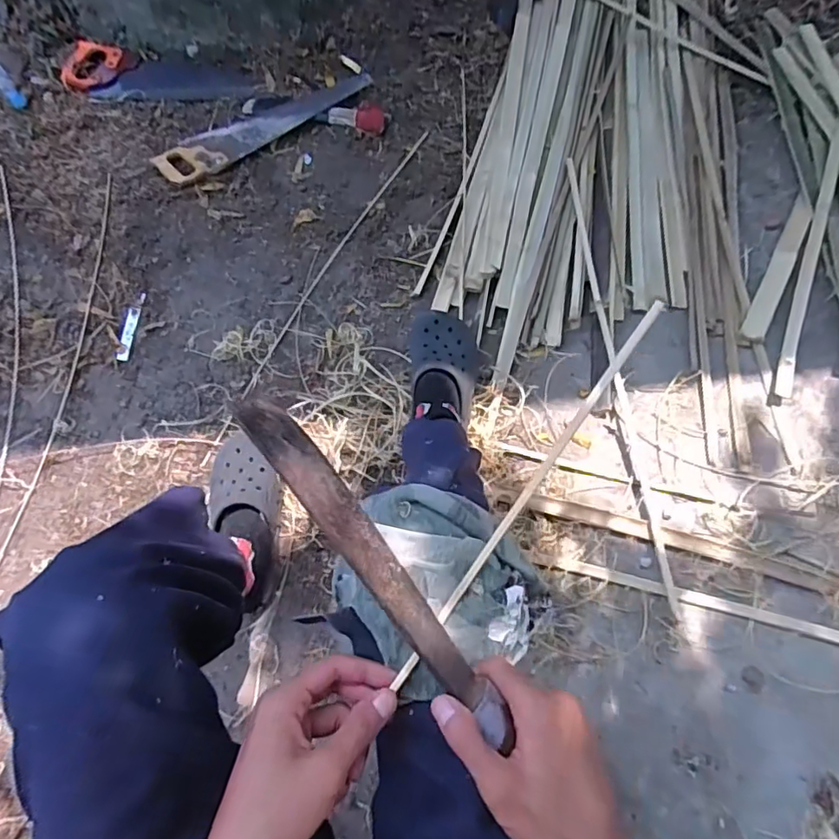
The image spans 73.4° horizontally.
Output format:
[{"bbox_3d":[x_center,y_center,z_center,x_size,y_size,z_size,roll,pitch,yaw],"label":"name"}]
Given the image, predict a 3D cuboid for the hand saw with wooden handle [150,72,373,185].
[{"bbox_3d":[-0.341,-0.665,1.256,0.502,0.023,0.097,-33,70,-12],"label":"hand saw with wooden handle"}]

